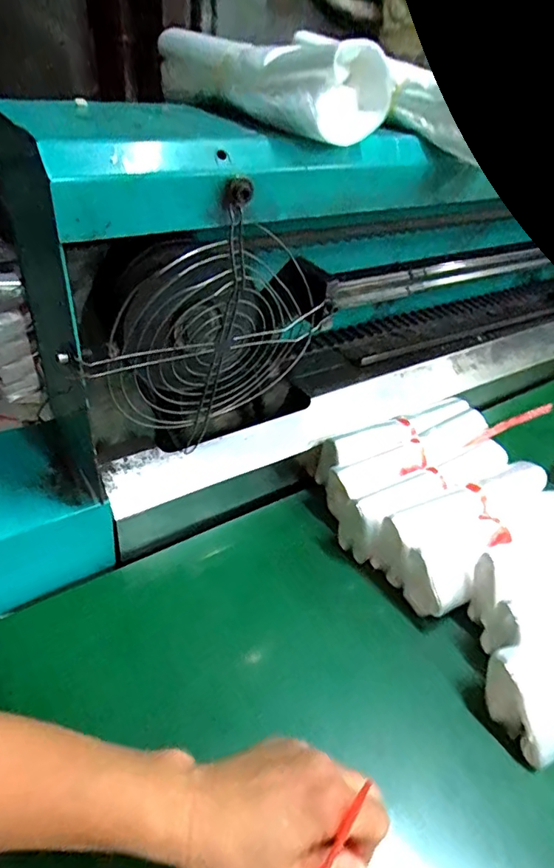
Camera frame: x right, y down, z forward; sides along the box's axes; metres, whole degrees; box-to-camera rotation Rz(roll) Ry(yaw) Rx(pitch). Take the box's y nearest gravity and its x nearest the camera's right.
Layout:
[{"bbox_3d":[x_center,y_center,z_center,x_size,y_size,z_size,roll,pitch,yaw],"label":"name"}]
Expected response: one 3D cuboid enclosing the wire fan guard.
[{"bbox_3d":[-0.047,-0.071,0.385,0.165,0.171,0.023,-46,62,7],"label":"wire fan guard"}]

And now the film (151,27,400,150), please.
[{"bbox_3d":[-0.011,-0.254,0.361,0.067,0.049,0.180,-26,50,-33],"label":"film"}]

